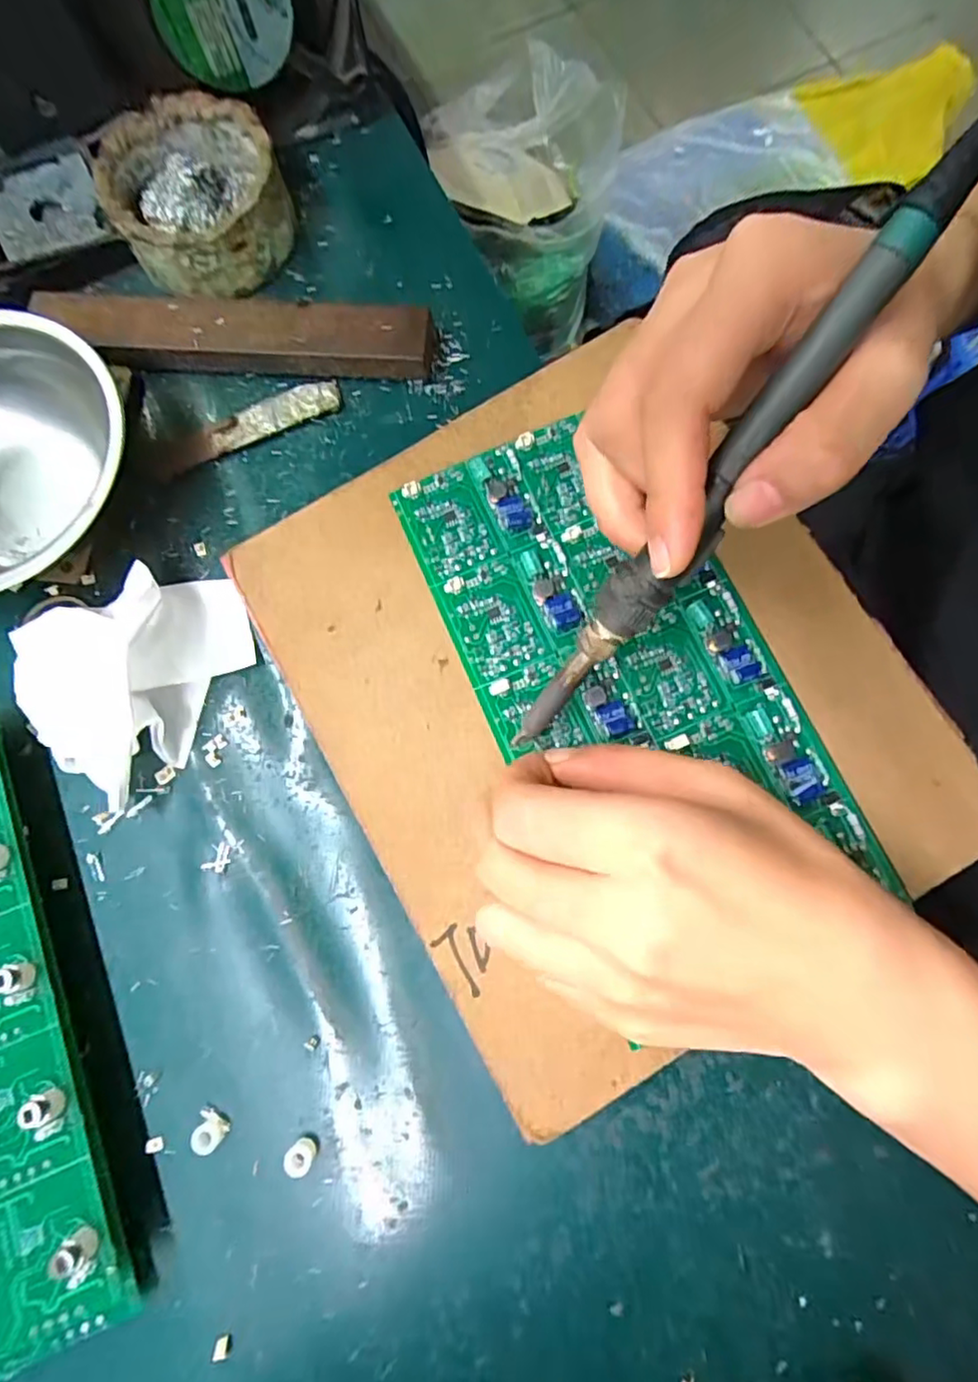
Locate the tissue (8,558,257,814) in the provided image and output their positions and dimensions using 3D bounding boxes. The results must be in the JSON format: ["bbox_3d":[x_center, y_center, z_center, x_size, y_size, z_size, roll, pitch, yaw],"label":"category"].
[{"bbox_3d":[-0.151,-0.012,0.262,0.076,0.024,0.097,41,82,9],"label":"tissue"}]

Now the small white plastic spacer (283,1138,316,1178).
[{"bbox_3d":[-0.069,0.170,0.225,0.009,0.009,0.010,31,80,8],"label":"small white plastic spacer"}]

